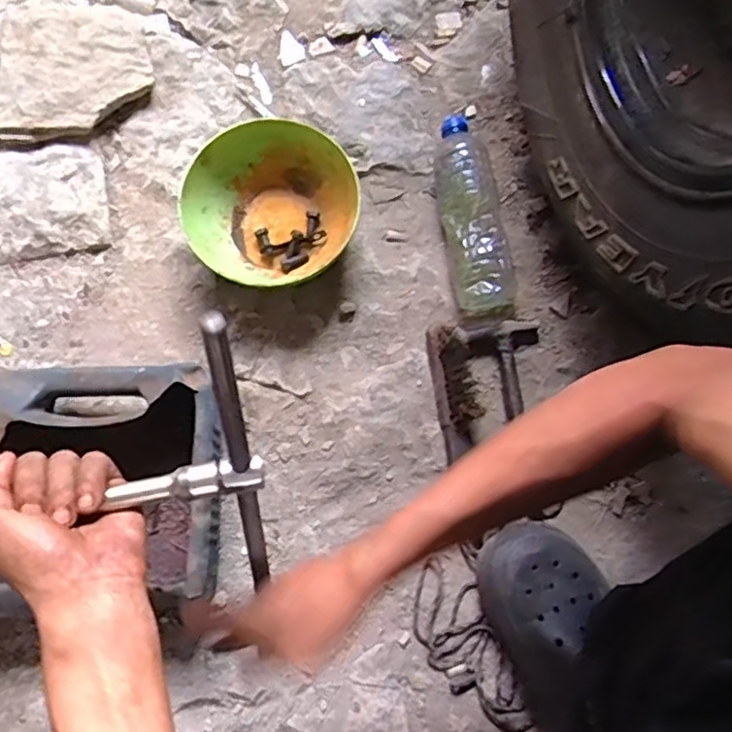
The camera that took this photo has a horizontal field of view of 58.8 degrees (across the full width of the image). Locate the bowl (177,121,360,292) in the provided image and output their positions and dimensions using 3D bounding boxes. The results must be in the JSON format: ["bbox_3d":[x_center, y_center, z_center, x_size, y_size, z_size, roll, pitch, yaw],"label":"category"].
[{"bbox_3d":[-0.106,-0.180,0.737,0.188,0.062,0.177,0,79,-1],"label":"bowl"}]

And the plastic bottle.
[{"bbox_3d":[0.120,-0.180,0.746,0.071,0.058,0.266,-10,79,-3],"label":"plastic bottle"}]

